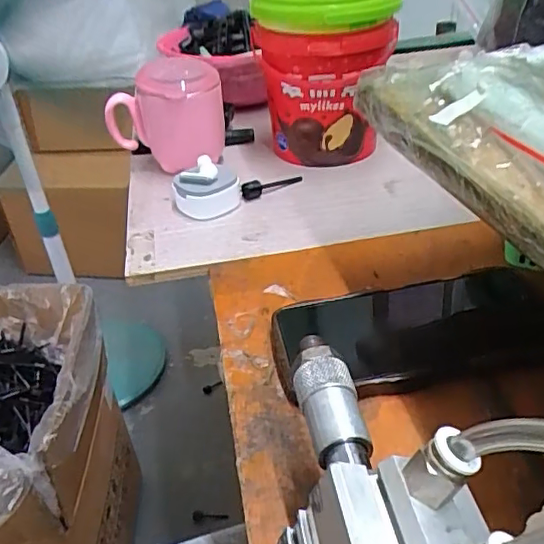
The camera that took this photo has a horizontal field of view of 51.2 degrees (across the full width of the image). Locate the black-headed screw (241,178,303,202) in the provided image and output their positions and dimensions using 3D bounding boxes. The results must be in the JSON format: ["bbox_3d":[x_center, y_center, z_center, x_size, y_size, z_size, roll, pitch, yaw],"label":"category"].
[{"bbox_3d":[0.001,-0.084,0.529,0.062,0.019,0.012,-27,41,-28],"label":"black-headed screw"}]

